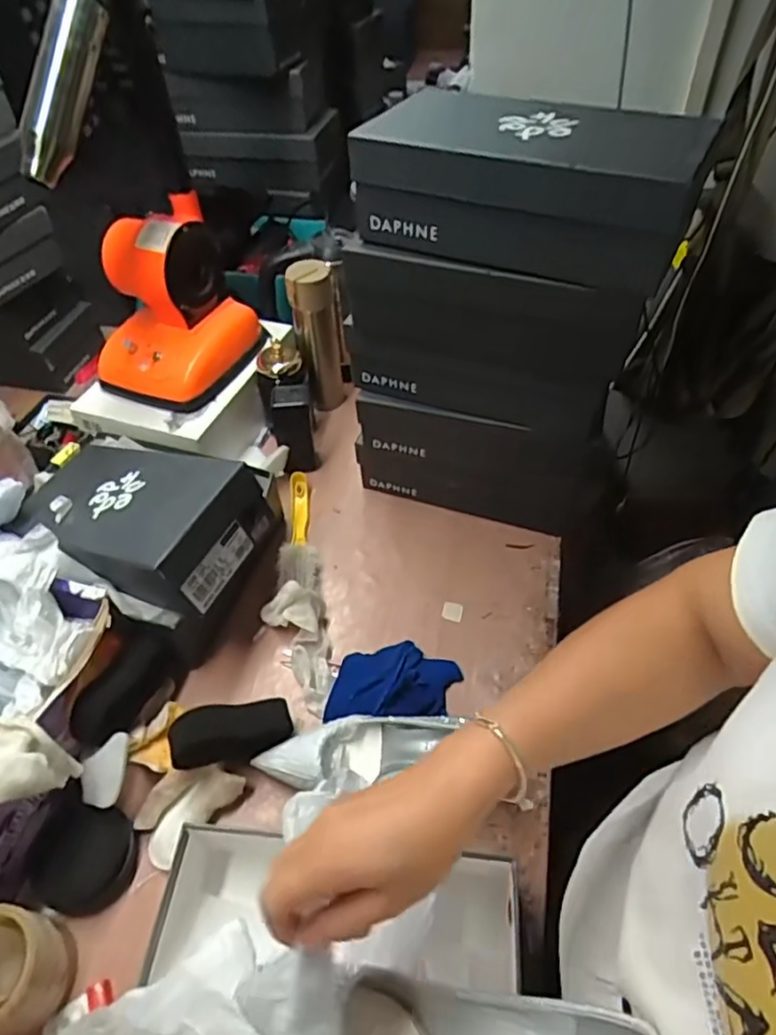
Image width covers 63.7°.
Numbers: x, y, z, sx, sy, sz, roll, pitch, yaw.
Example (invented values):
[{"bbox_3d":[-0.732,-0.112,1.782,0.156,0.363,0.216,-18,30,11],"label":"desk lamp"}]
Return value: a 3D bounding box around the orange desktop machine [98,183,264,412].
[{"bbox_3d":[-0.308,-0.315,0.904,0.184,0.212,0.239,15,52,15],"label":"orange desktop machine"}]

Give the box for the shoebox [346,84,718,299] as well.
[{"bbox_3d":[0.126,-0.317,0.591,0.283,0.099,0.154,19,53,18],"label":"shoebox"}]

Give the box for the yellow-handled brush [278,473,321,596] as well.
[{"bbox_3d":[-0.119,0.020,0.867,0.054,0.036,0.214,-2,49,1],"label":"yellow-handled brush"}]

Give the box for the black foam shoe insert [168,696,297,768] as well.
[{"bbox_3d":[-0.162,0.223,0.644,0.133,0.057,0.046,3,42,-36],"label":"black foam shoe insert"}]

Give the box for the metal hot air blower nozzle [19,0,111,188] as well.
[{"bbox_3d":[-0.329,-0.480,0.645,0.061,0.260,0.056,24,10,21],"label":"metal hot air blower nozzle"}]

